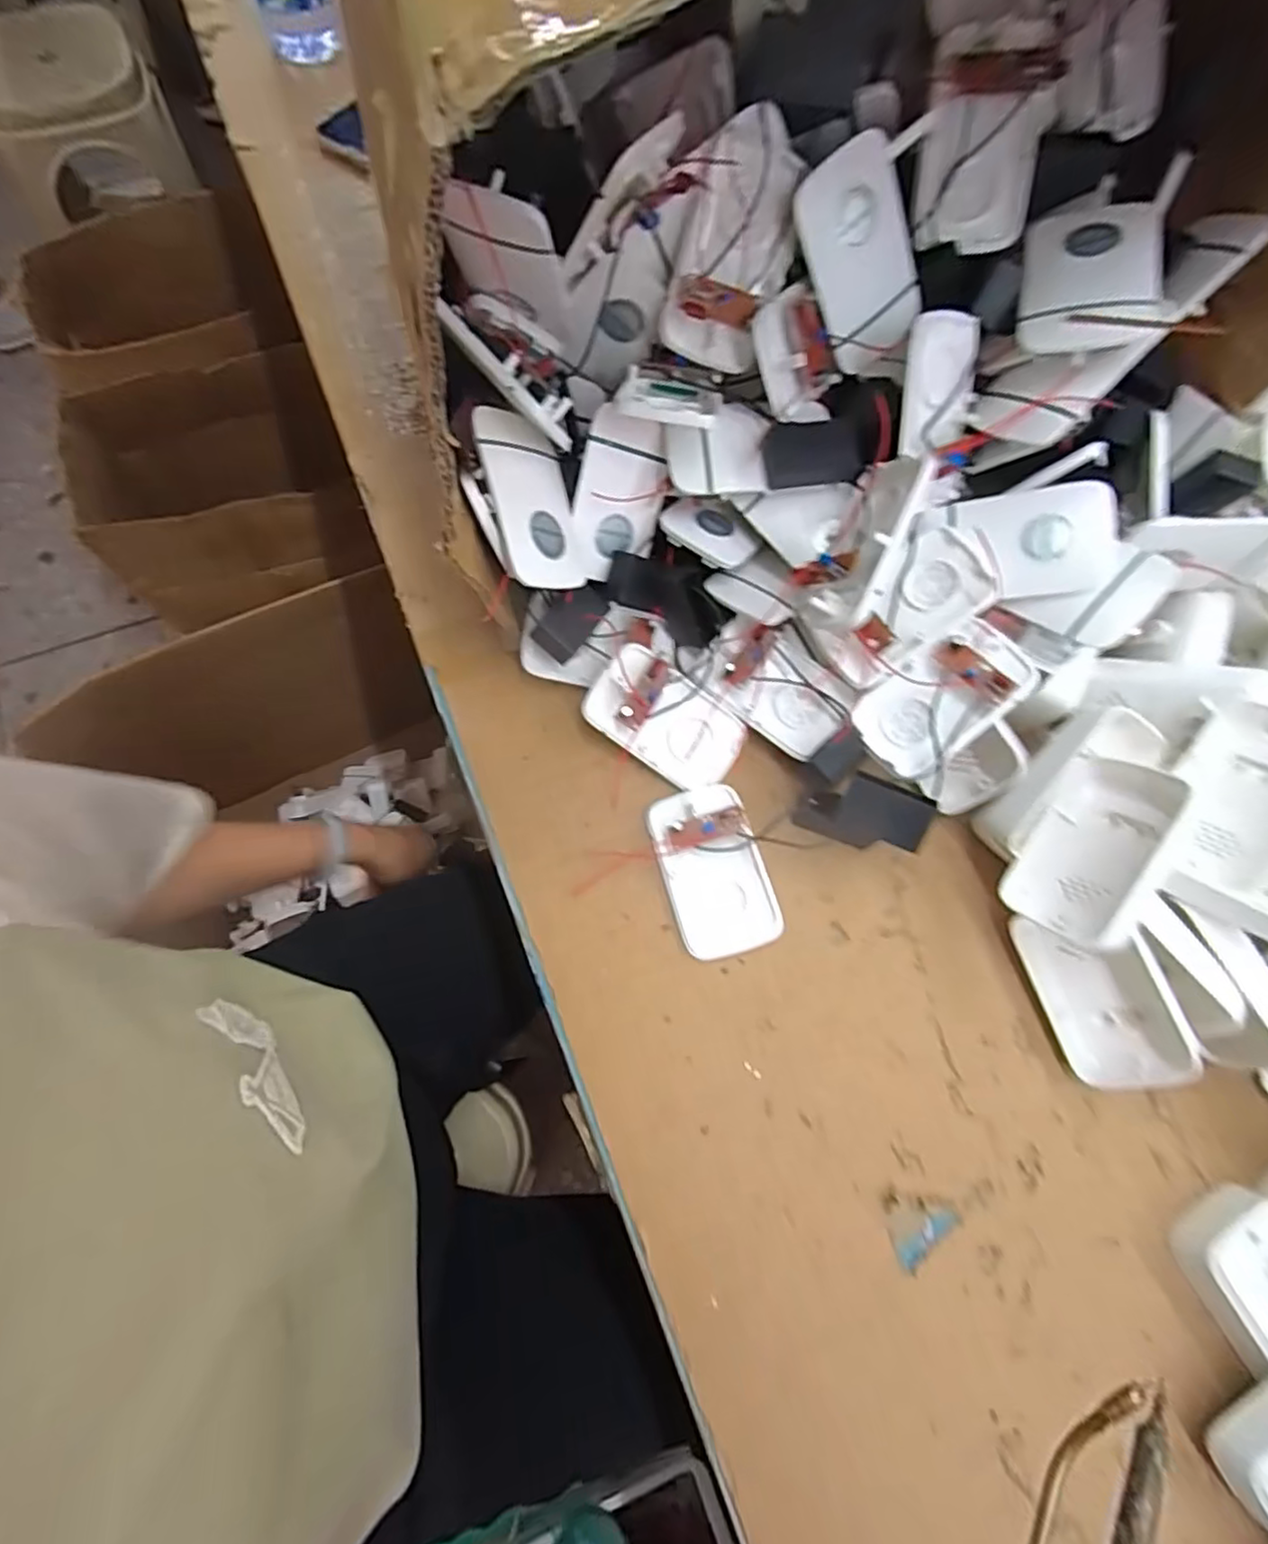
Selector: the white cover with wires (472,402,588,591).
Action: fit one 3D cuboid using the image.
[{"bbox_3d":[-0.056,-0.146,0.362,0.058,0.012,0.094,-15,93,-45],"label":"white cover with wires"}]

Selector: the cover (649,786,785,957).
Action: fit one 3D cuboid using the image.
[{"bbox_3d":[0.046,0.056,0.382,0.057,0.022,0.096,-16,76,-8],"label":"cover"}]

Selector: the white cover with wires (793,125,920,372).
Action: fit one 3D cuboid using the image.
[{"bbox_3d":[0.119,-0.276,0.348,0.055,0.083,0.014,-34,43,5],"label":"white cover with wires"}]

